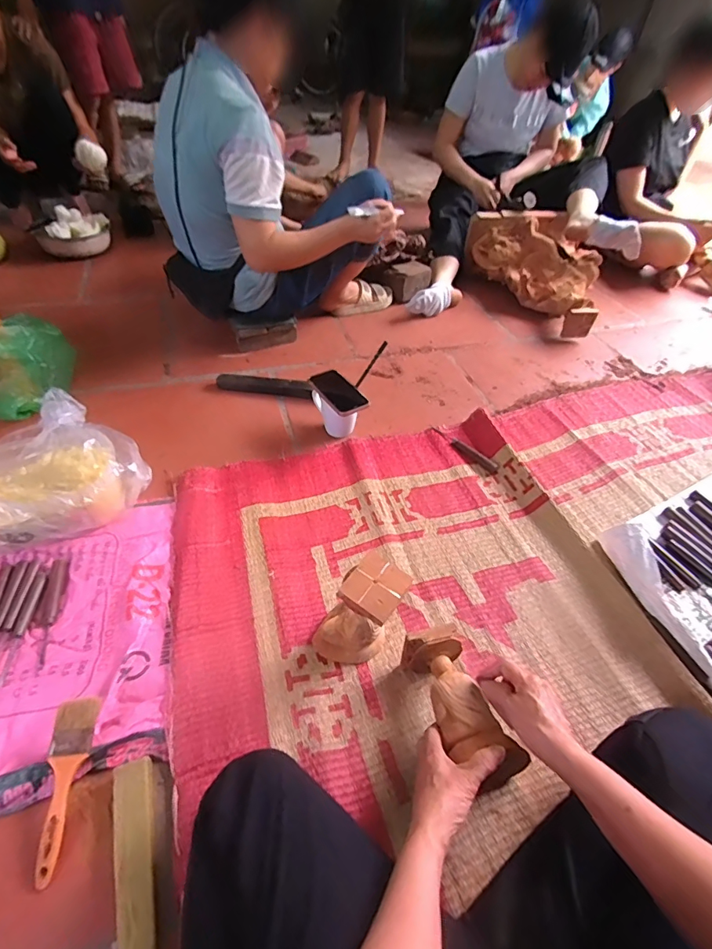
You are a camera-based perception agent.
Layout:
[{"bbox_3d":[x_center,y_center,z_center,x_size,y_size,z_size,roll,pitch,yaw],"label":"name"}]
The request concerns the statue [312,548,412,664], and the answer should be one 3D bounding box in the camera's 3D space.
[{"bbox_3d":[0.003,0.196,0.639,0.092,0.172,0.094,26,50,20],"label":"statue"}]

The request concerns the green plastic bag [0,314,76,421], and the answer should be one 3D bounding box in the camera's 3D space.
[{"bbox_3d":[-0.776,-0.250,0.996,0.209,0.175,0.285,31,52,24],"label":"green plastic bag"}]

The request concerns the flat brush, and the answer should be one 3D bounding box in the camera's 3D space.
[{"bbox_3d":[-0.345,0.364,0.534,0.046,0.013,0.181,4,59,-15],"label":"flat brush"}]

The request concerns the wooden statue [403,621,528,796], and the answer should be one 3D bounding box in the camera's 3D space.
[{"bbox_3d":[0.133,0.295,0.585,0.086,0.080,0.189,-16,47,-19],"label":"wooden statue"}]

